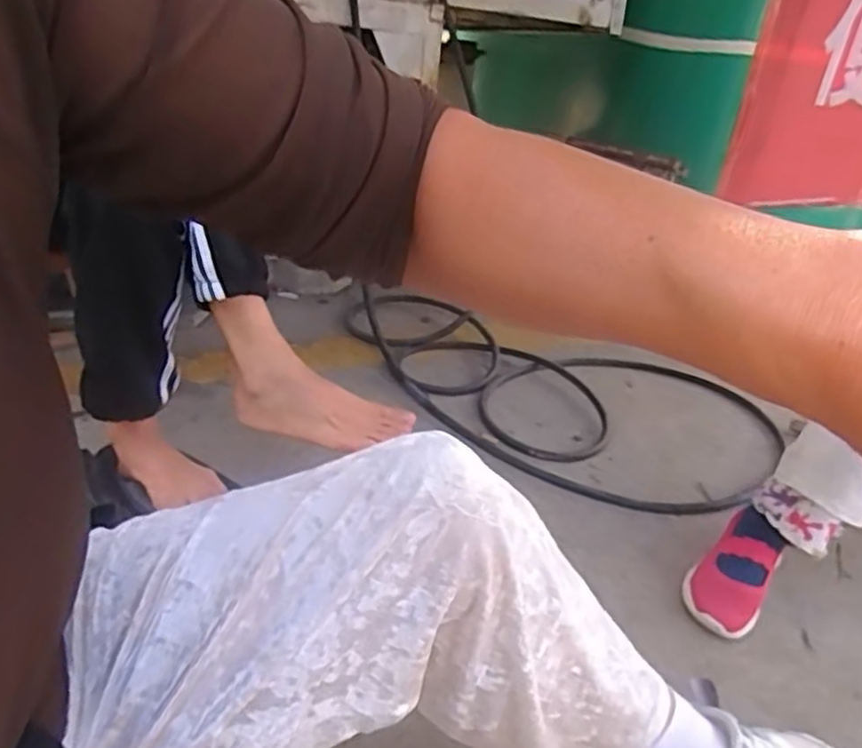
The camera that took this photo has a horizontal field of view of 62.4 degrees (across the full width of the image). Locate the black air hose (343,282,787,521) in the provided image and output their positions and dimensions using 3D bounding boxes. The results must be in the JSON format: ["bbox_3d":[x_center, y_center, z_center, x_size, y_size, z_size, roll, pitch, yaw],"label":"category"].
[{"bbox_3d":[0.211,-0.007,1.411,0.901,0.068,0.532,21,31,27],"label":"black air hose"}]

